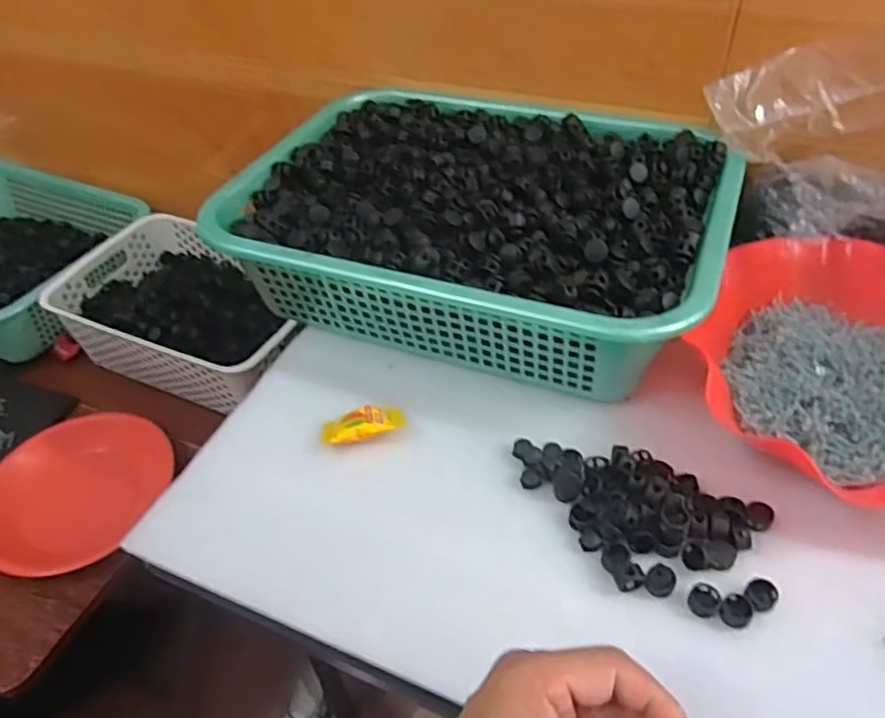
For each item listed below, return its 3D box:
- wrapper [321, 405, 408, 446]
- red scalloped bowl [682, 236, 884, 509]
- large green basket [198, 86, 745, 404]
[{"bbox_3d":[-0.056,0.045,0.470,0.057,0.008,0.024,-12,46,-7],"label":"wrapper"},{"bbox_3d":[0.280,0.008,0.450,0.214,0.055,0.216,32,56,30],"label":"red scalloped bowl"},{"bbox_3d":[0.030,-0.117,0.565,0.384,0.087,0.282,14,49,18],"label":"large green basket"}]

